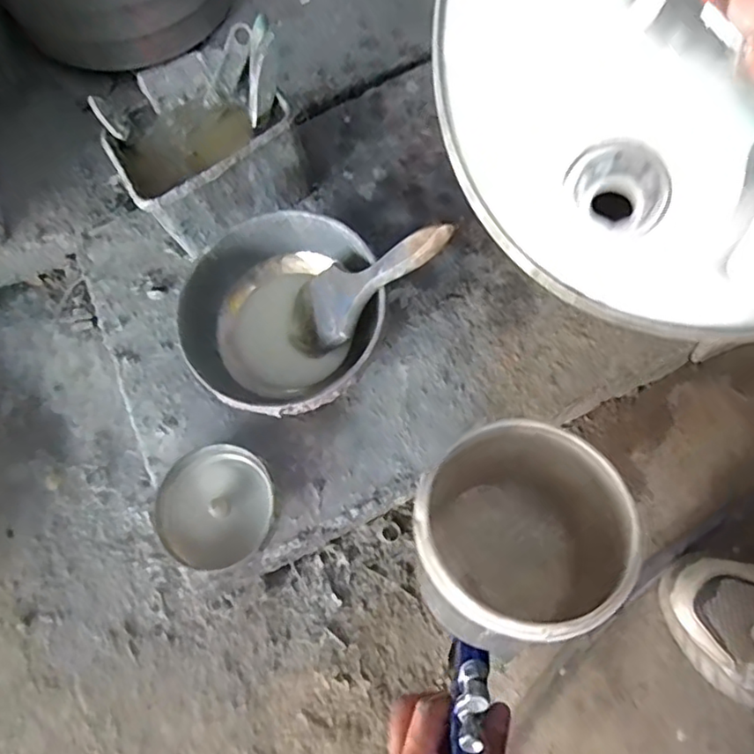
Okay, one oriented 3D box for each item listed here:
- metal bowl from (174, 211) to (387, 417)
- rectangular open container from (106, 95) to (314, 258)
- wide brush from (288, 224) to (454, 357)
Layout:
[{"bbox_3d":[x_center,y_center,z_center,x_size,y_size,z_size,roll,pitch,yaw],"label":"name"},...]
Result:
[{"bbox_3d":[-0.079,-0.046,0.553,0.169,0.091,0.169,-2,73,5],"label":"metal bowl"},{"bbox_3d":[-0.153,-0.196,0.590,0.155,0.114,0.108,-35,73,-5],"label":"rectangular open container"},{"bbox_3d":[-0.013,-0.075,0.508,0.014,0.192,0.066,6,65,-41],"label":"wide brush"}]

